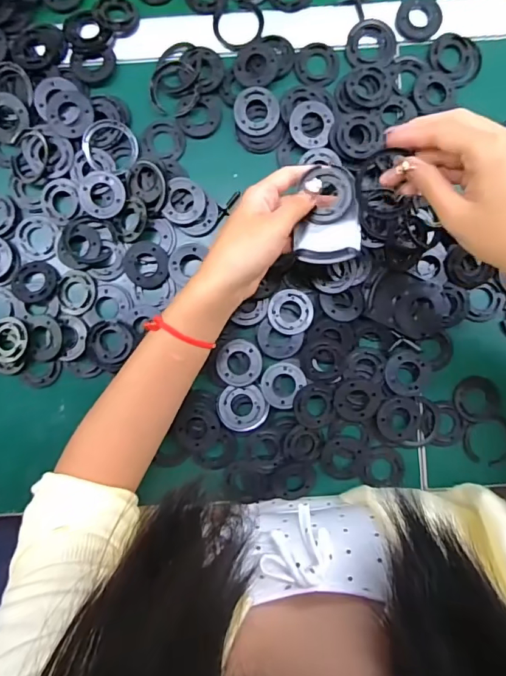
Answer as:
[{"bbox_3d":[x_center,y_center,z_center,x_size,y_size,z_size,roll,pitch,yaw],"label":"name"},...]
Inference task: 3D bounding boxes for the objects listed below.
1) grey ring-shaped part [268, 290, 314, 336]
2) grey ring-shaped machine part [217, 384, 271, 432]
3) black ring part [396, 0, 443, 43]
[{"bbox_3d":[0.037,-0.026,0.444,0.044,0.004,0.044,0,89,0],"label":"grey ring-shaped part"},{"bbox_3d":[-0.010,0.068,0.439,0.048,0.011,0.042,-5,89,0],"label":"grey ring-shaped machine part"},{"bbox_3d":[0.166,-0.319,0.450,0.043,0.006,0.043,0,89,0],"label":"black ring part"}]

